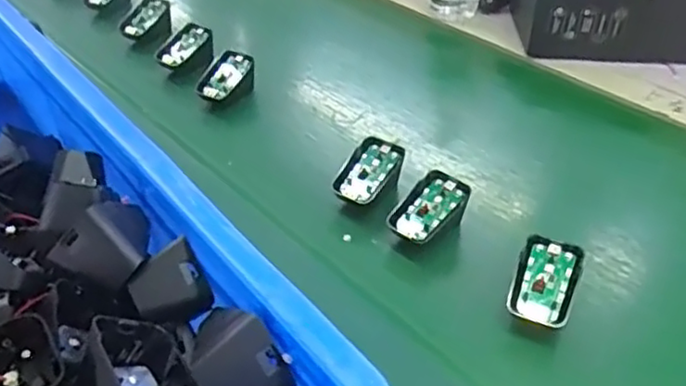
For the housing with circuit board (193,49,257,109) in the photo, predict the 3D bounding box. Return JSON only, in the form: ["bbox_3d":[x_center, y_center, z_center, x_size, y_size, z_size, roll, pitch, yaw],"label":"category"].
[{"bbox_3d":[-0.133,-0.123,0.731,0.043,0.045,0.072,31,49,32],"label":"housing with circuit board"}]

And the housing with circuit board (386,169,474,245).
[{"bbox_3d":[0.072,0.020,0.558,0.068,0.050,0.050,-24,45,-25],"label":"housing with circuit board"}]

